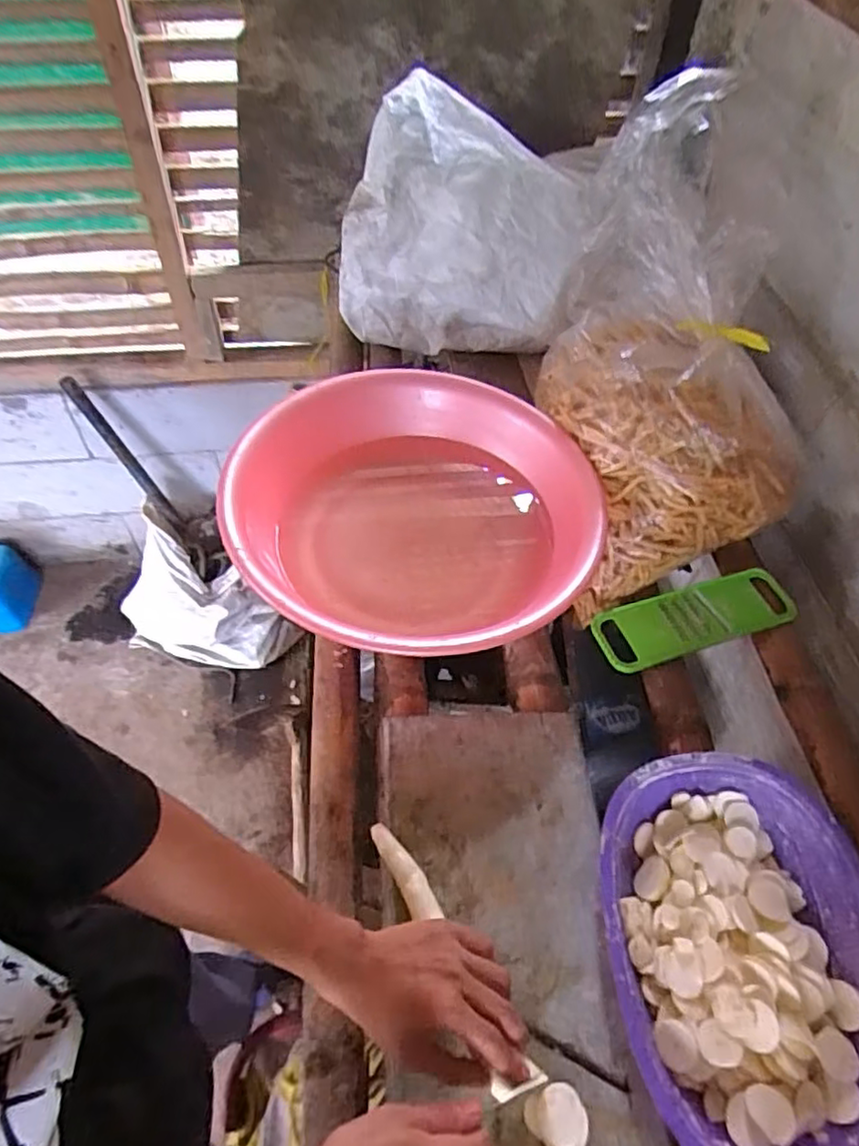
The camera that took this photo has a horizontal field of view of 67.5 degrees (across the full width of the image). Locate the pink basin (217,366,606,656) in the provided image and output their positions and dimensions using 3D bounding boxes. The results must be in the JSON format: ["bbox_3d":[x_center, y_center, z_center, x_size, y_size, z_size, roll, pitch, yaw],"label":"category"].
[{"bbox_3d":[-0.015,-0.054,0.761,0.401,0.160,0.409,1,54,-2],"label":"pink basin"}]

